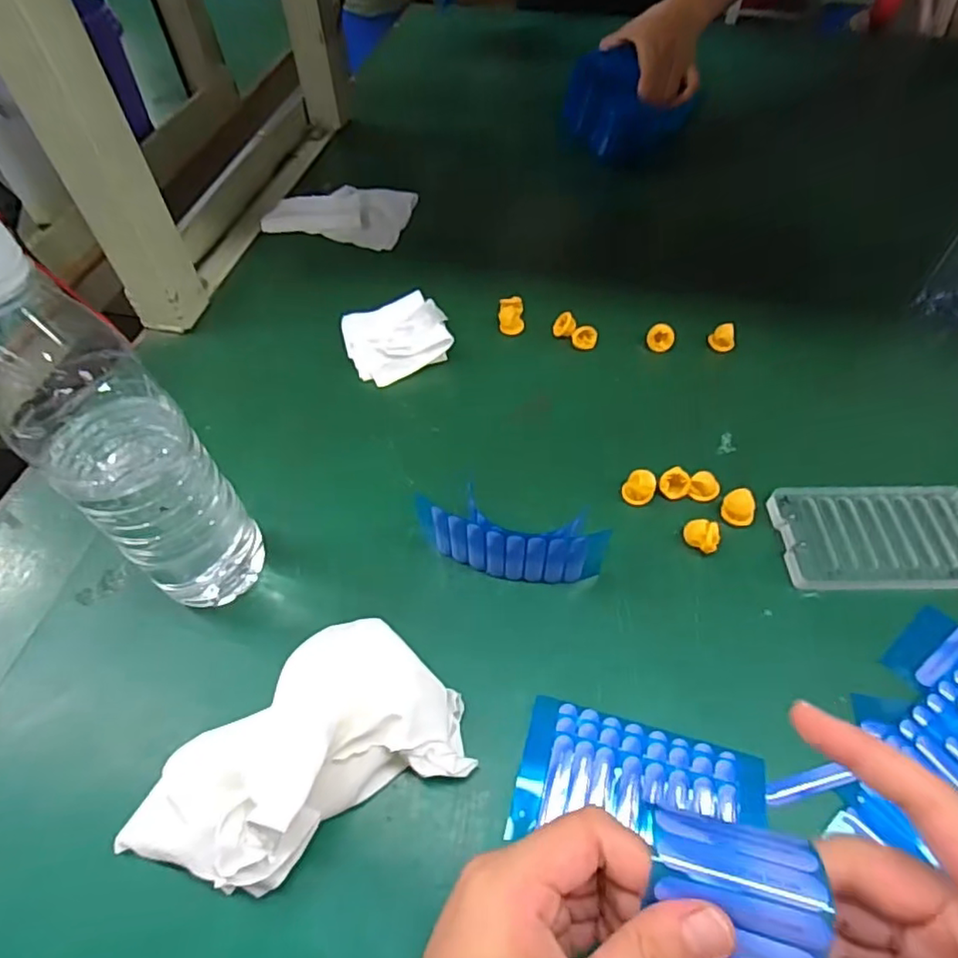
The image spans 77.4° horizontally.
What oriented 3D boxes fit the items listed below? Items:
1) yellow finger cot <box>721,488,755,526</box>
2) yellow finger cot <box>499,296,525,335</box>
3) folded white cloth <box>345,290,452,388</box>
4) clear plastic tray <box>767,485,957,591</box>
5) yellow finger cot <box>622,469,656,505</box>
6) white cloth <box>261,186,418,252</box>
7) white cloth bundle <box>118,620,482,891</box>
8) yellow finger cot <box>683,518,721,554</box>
[{"bbox_3d":[0.168,0.019,0.386,0.016,0.020,0.020,-38,61,-25],"label":"yellow finger cot"},{"bbox_3d":[0.028,-0.140,0.505,0.020,0.009,0.039,3,66,3],"label":"yellow finger cot"},{"bbox_3d":[-0.066,-0.113,0.484,0.080,0.030,0.070,-11,54,-9],"label":"folded white cloth"},{"bbox_3d":[0.251,0.036,0.375,0.123,0.015,0.070,-2,53,-2],"label":"clear plastic tray"},{"bbox_3d":[0.107,0.006,0.398,0.018,0.022,0.018,0,53,0],"label":"yellow finger cot"},{"bbox_3d":[-0.139,-0.272,0.614,0.132,0.014,0.092,12,54,9],"label":"white cloth"},{"bbox_3d":[-0.090,0.131,0.286,0.165,0.054,0.090,-23,56,-17],"label":"white cloth bundle"},{"bbox_3d":[0.140,0.036,0.376,0.022,0.018,0.016,26,57,19],"label":"yellow finger cot"}]

